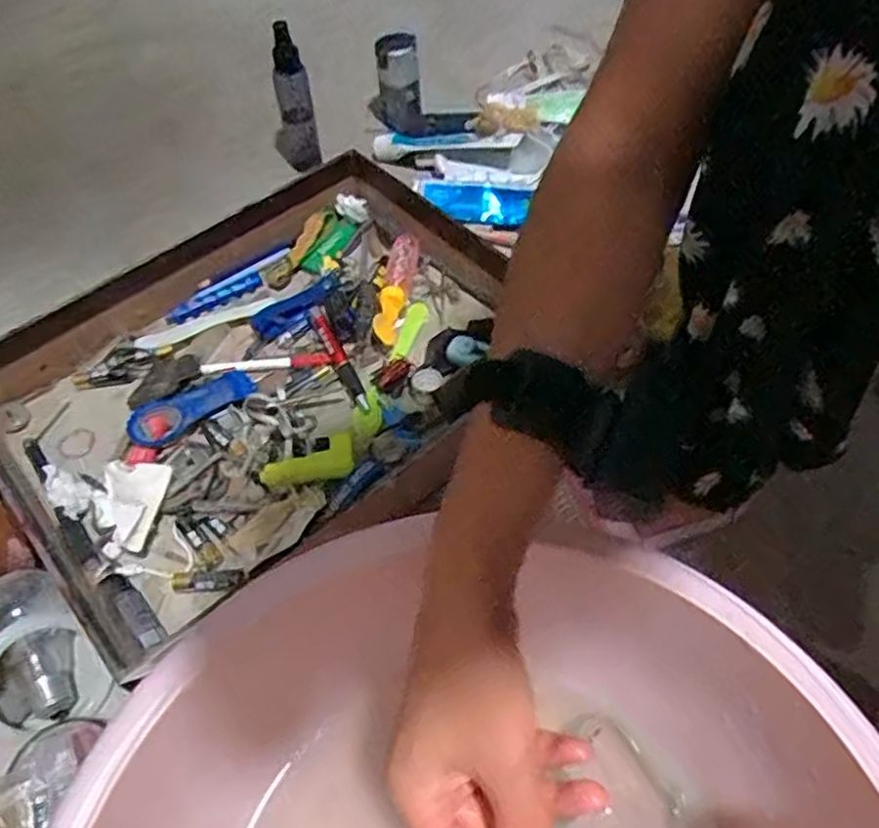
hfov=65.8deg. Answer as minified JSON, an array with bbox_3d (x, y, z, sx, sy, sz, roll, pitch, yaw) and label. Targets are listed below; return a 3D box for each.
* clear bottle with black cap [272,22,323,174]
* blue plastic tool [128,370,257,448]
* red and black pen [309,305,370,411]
[{"bbox_3d":[-0.157,-0.332,0.729,0.038,0.162,0.028,-8,55,-4],"label":"clear bottle with black cap"},{"bbox_3d":[-0.208,-0.008,0.568,0.104,0.018,0.036,-32,60,-19],"label":"blue plastic tool"},{"bbox_3d":[-0.090,-0.052,0.602,0.014,0.012,0.120,-23,58,-14],"label":"red and black pen"}]

